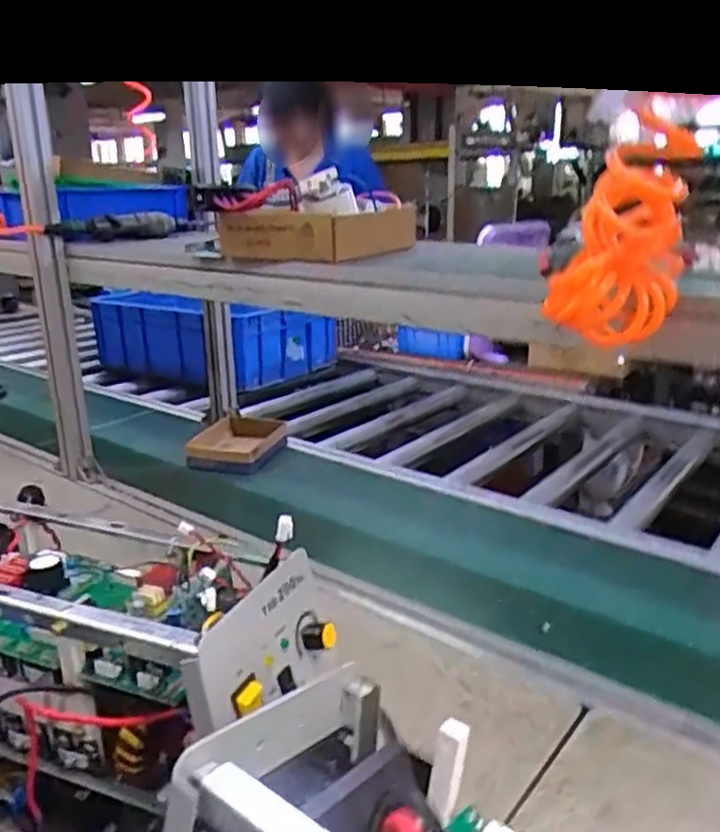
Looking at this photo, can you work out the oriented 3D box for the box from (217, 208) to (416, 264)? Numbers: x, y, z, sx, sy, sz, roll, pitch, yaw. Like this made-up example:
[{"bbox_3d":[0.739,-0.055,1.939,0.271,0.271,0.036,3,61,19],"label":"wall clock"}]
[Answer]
[{"bbox_3d":[-0.050,-0.240,0.940,0.184,0.060,0.224,14,21,38],"label":"box"}]

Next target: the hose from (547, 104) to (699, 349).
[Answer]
[{"bbox_3d":[0.205,-0.122,0.532,0.117,0.139,0.065,-7,18,-26],"label":"hose"}]

